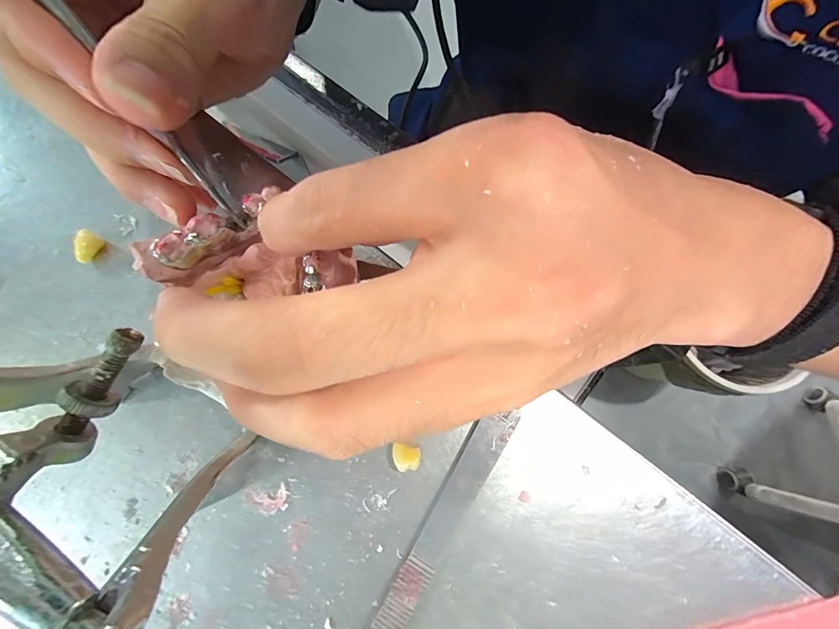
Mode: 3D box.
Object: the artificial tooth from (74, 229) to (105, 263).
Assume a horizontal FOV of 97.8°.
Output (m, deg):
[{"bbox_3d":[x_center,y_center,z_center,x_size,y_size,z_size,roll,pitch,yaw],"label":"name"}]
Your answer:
[{"bbox_3d":[-0.125,-0.025,0.137,0.006,0.007,0.011,31,79,7],"label":"artificial tooth"}]

